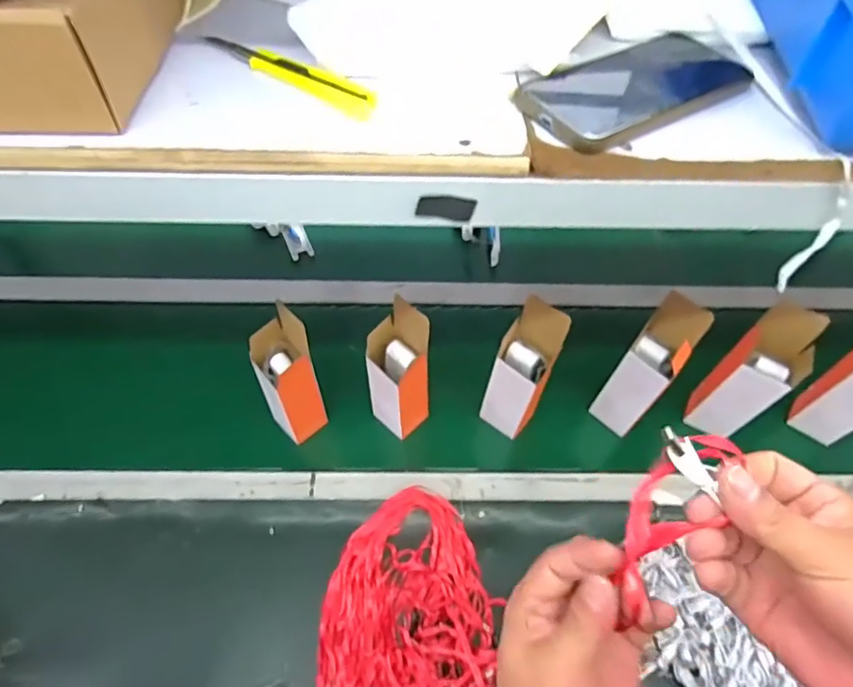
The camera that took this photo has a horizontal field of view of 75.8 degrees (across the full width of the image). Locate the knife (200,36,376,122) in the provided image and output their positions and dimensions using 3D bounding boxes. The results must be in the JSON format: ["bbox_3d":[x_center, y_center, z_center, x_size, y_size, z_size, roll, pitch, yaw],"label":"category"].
[{"bbox_3d":[-0.092,-0.184,0.372,0.135,0.015,0.020,31,61,17],"label":"knife"}]

